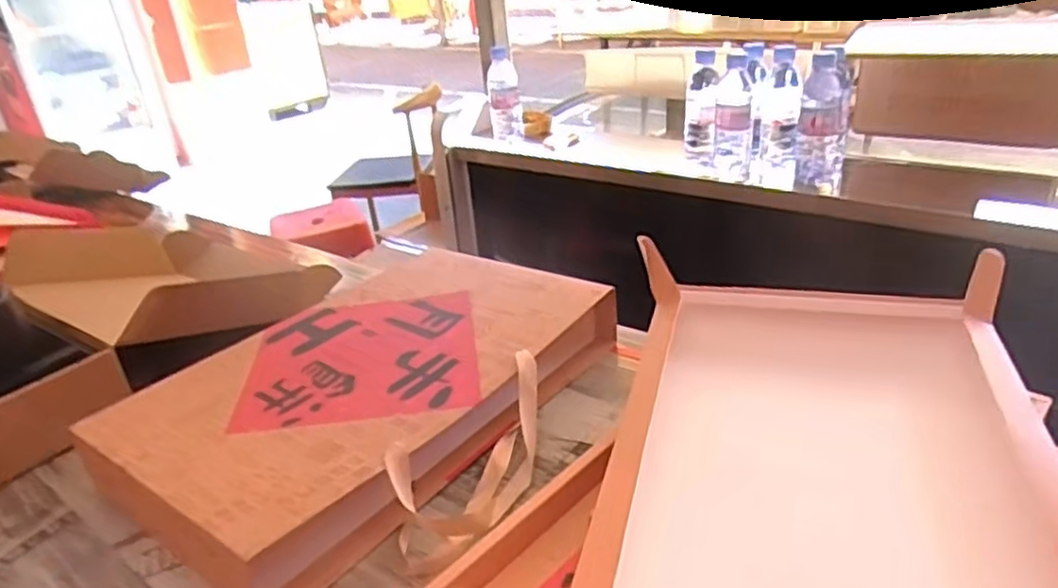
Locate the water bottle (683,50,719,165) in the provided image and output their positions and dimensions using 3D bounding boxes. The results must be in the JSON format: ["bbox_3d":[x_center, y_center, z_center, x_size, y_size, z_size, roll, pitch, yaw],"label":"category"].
[{"bbox_3d":[0.279,-0.300,1.152,0.051,0.161,0.060,-2,28,8],"label":"water bottle"}]

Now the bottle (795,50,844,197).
[{"bbox_3d":[0.432,-0.244,1.050,0.066,0.196,0.056,5,30,21],"label":"bottle"}]

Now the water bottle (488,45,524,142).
[{"bbox_3d":[-0.046,-0.373,1.350,0.059,0.168,0.059,-7,28,-1],"label":"water bottle"}]

